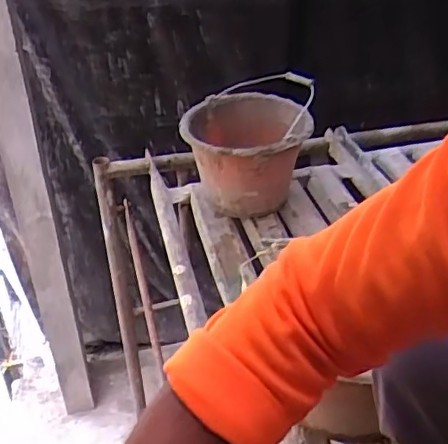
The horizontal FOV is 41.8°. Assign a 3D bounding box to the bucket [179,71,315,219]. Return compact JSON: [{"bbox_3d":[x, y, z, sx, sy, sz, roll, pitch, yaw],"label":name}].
[{"bbox_3d":[0.051,-0.153,1.291,0.262,0.229,0.286,-1,36,0],"label":"bucket"}]

